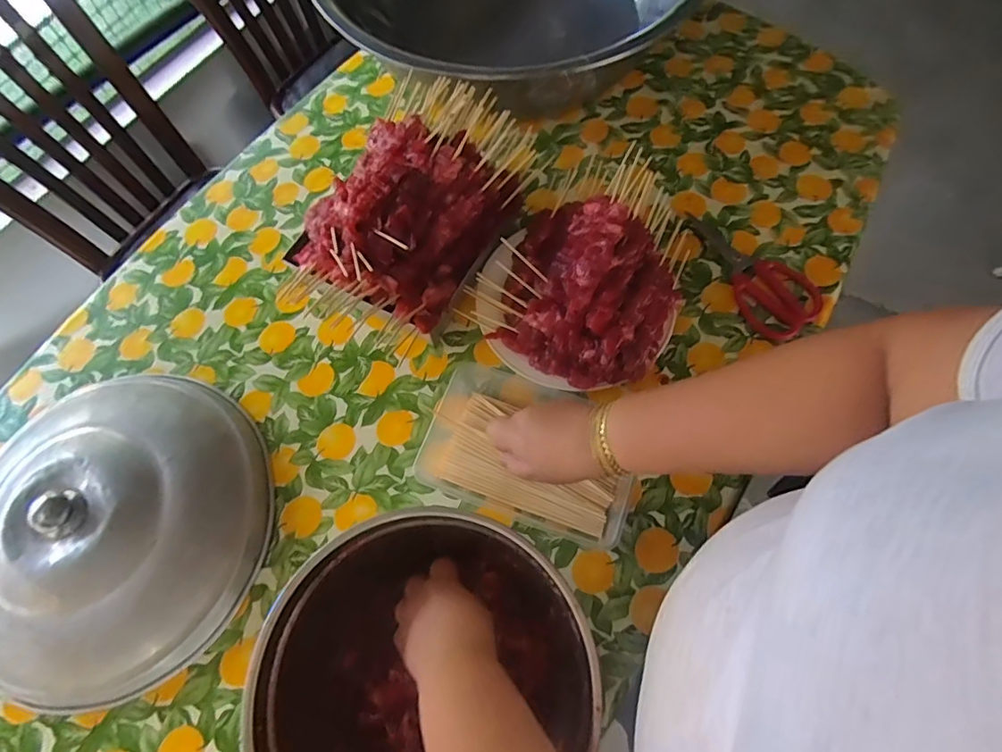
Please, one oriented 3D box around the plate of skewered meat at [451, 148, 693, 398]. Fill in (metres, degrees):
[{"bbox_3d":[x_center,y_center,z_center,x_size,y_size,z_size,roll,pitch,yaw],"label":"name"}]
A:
[{"bbox_3d":[0.123,-0.154,0.663,0.240,0.121,0.345,28,71,14],"label":"plate of skewered meat"}]

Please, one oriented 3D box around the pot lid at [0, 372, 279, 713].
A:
[{"bbox_3d":[-0.436,0.162,0.576,0.342,0.087,0.330,-1,67,2],"label":"pot lid"}]

